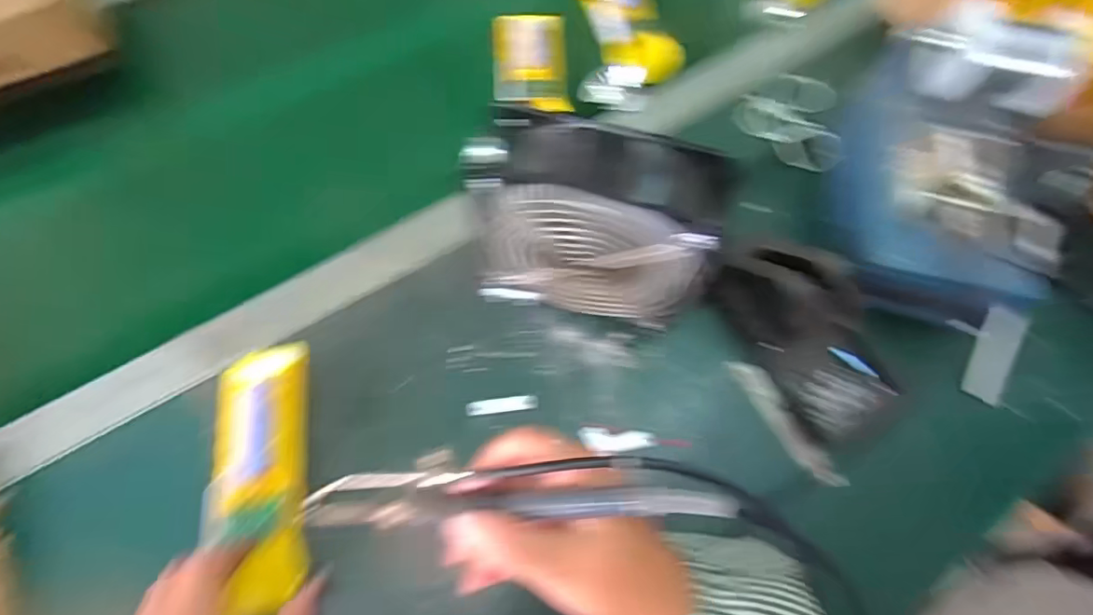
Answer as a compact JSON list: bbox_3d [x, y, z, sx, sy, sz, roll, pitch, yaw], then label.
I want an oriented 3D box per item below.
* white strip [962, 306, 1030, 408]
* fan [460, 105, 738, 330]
[{"bbox_3d":[0.329,0.036,0.388,0.004,0.070,0.025,-9,21,-32],"label":"white strip"},{"bbox_3d":[0.031,-0.047,0.356,0.153,0.150,0.062,12,65,3],"label":"fan"}]

